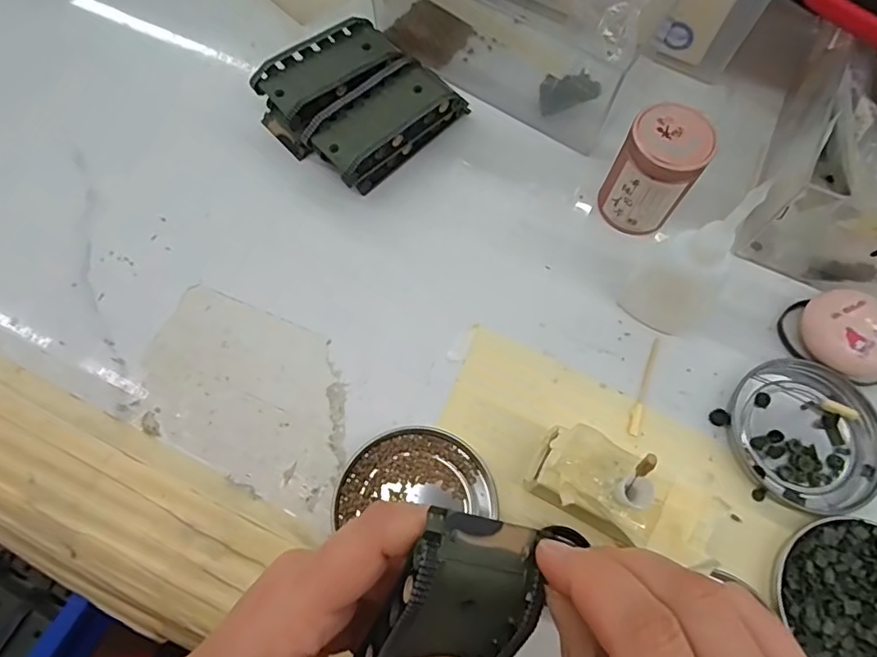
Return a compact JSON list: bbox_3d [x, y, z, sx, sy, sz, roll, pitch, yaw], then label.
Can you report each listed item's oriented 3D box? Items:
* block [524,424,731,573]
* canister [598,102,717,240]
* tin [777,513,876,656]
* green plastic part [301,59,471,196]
[{"bbox_3d":[0.085,0.080,0.261,0.085,0.044,0.038,25,69,8],"label":"block"},{"bbox_3d":[0.123,-0.088,0.317,0.043,0.064,0.042,0,68,0],"label":"canister"},{"bbox_3d":[0.200,0.130,0.259,0.069,0.012,0.077,-41,74,-15],"label":"tin"},{"bbox_3d":[-0.031,-0.130,0.347,0.103,0.036,0.046,-40,74,-15],"label":"green plastic part"}]

